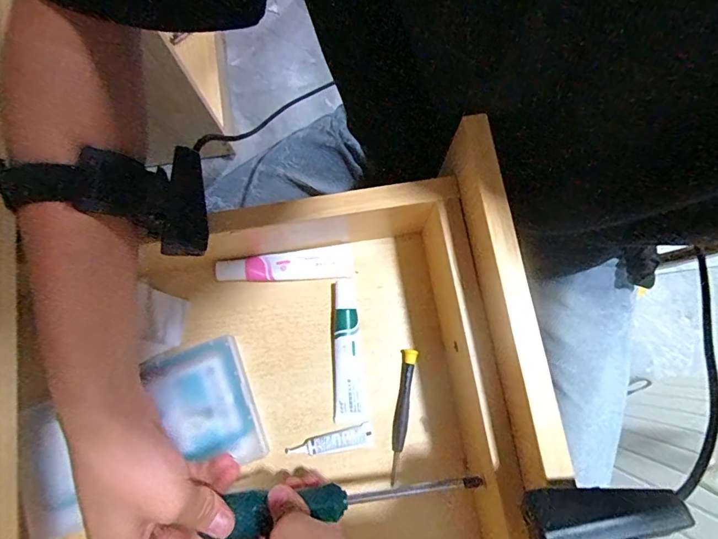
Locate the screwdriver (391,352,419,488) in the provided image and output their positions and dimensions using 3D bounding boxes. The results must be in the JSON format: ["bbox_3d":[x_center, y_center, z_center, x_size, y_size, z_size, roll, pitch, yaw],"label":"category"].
[{"bbox_3d":[0.035,0.120,0.359,0.013,0.011,0.105,11,79,3],"label":"screwdriver"}]

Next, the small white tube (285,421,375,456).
[{"bbox_3d":[-0.024,0.144,0.353,0.070,0.011,0.017,-16,79,-2],"label":"small white tube"}]

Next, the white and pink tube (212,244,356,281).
[{"bbox_3d":[-0.064,-0.001,0.382,0.118,0.017,0.027,-9,79,-1],"label":"white and pink tube"}]

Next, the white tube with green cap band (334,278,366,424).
[{"bbox_3d":[-0.009,0.067,0.368,0.024,0.016,0.119,-1,79,1],"label":"white tube with green cap band"}]

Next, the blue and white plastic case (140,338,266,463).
[{"bbox_3d":[-0.130,0.113,0.360,0.081,0.017,0.106,-18,79,-3],"label":"blue and white plastic case"}]

